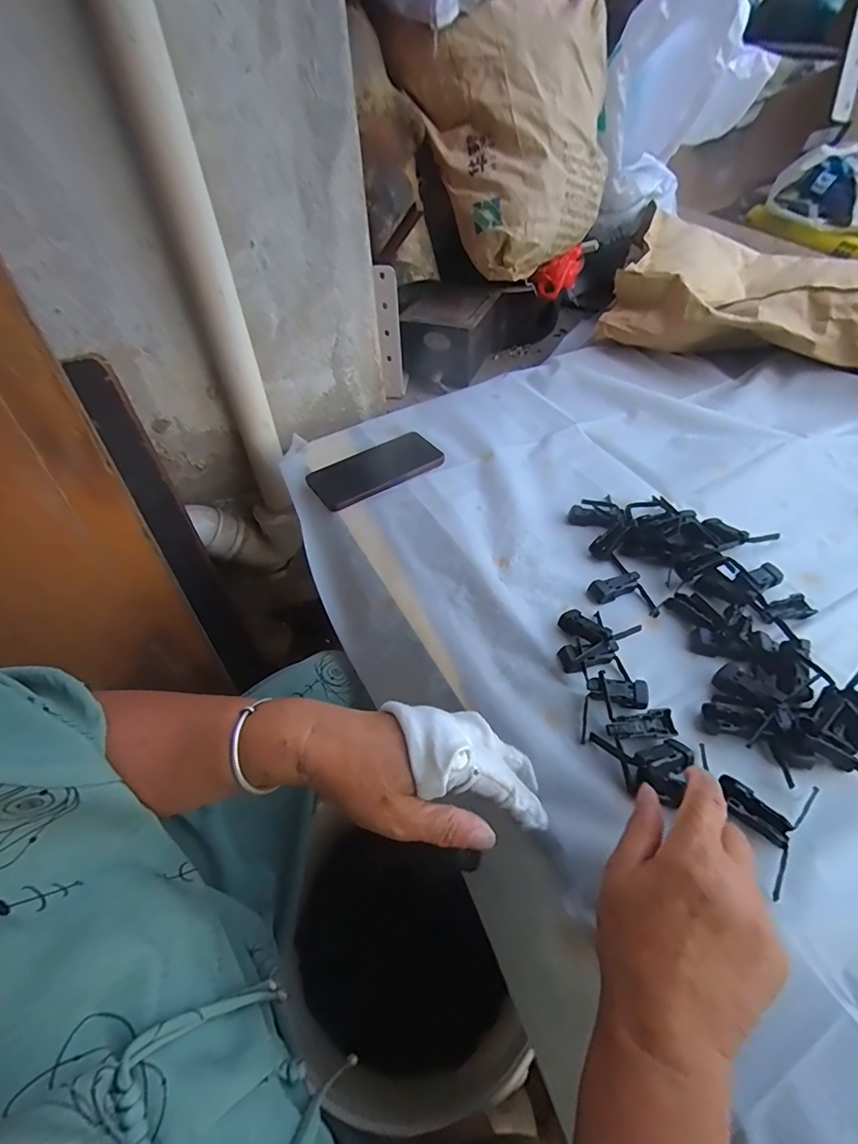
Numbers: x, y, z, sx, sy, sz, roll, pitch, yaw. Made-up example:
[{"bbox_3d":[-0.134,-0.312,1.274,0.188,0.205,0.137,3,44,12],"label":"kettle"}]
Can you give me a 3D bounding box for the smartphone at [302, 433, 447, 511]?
[{"bbox_3d":[-0.067,-0.134,0.597,0.165,0.008,0.087,-31,56,-21],"label":"smartphone"}]

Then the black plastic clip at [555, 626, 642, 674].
[{"bbox_3d":[0.151,0.065,0.402,0.076,0.018,0.021,-13,51,-8],"label":"black plastic clip"}]

